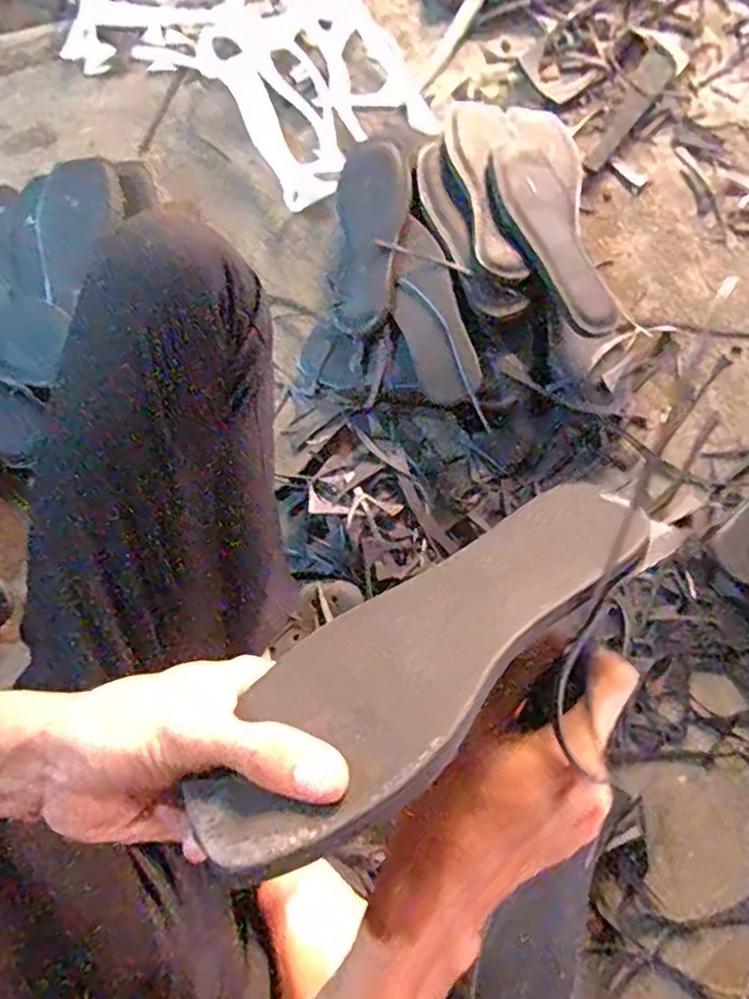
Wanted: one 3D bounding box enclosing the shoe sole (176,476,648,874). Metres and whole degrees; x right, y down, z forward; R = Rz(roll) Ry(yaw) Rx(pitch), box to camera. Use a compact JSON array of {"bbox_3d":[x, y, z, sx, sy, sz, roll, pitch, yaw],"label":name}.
[{"bbox_3d":[0.027,0.064,0.281,0.232,0.015,0.088,-33,38,-23],"label":"shoe sole"}]

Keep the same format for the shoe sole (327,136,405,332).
[{"bbox_3d":[-0.004,-0.313,0.747,0.090,0.018,0.232,-2,81,23],"label":"shoe sole"}]

